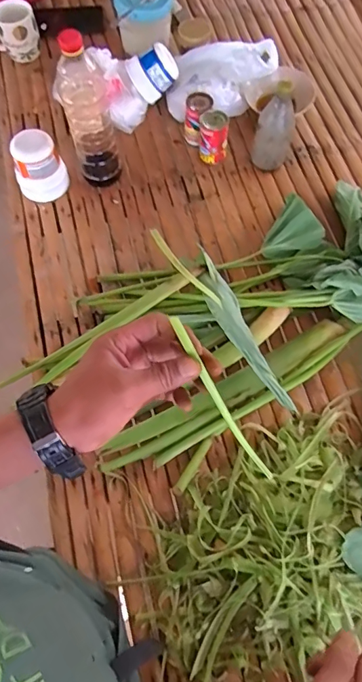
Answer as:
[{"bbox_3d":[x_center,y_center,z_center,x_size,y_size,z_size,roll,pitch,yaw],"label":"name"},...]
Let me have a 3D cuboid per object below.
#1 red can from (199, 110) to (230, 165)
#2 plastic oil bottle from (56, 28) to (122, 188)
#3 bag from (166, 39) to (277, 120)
[{"bbox_3d":[0.063,-0.392,0.879,0.051,0.095,0.056,0,66,1],"label":"red can"},{"bbox_3d":[-0.160,-0.391,0.791,0.077,0.266,0.074,-16,66,-6],"label":"plastic oil bottle"},{"bbox_3d":[0.080,-0.519,0.933,0.205,0.094,0.149,11,67,6],"label":"bag"}]

